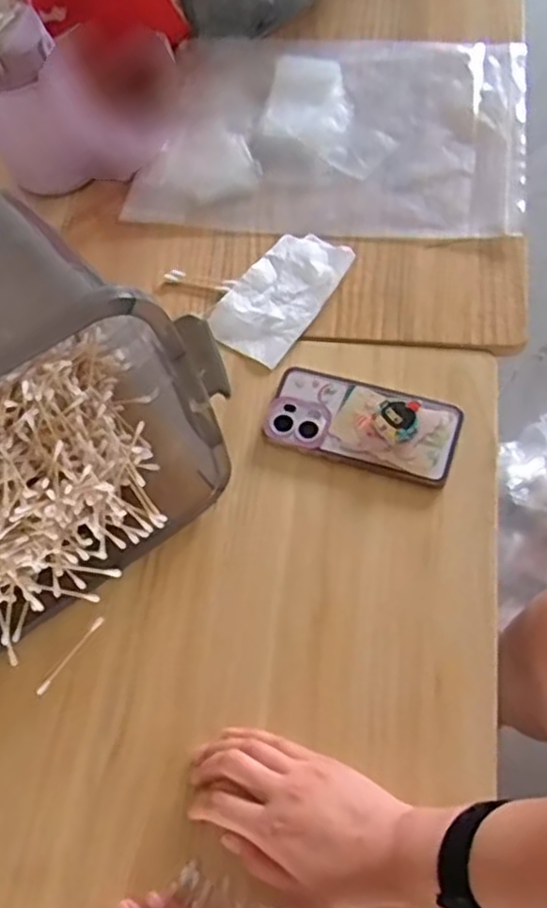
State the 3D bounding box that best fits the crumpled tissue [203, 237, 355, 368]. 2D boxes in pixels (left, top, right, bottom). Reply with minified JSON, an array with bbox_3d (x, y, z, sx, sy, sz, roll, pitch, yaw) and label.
[{"bbox_3d":[0.006,-0.159,0.704,0.090,0.018,0.147,33,71,17],"label":"crumpled tissue"}]

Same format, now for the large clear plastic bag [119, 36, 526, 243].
[{"bbox_3d":[0.067,-0.362,0.799,0.396,0.016,0.298,7,65,7],"label":"large clear plastic bag"}]

